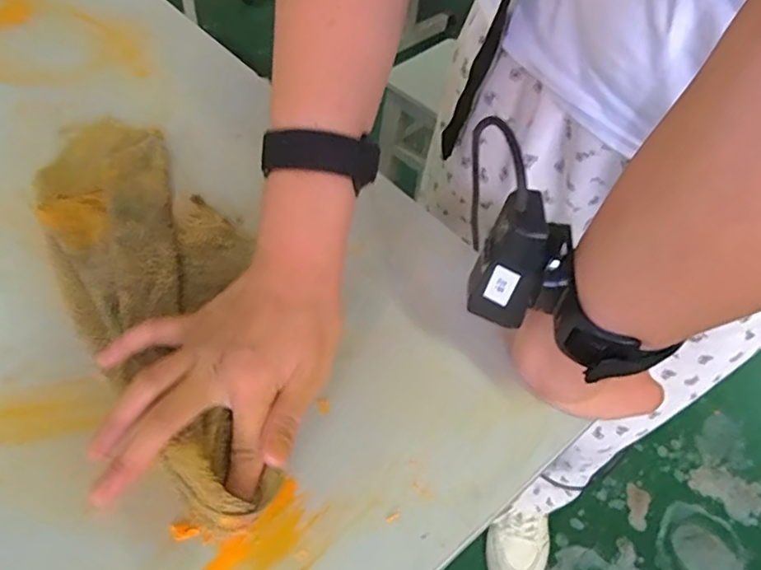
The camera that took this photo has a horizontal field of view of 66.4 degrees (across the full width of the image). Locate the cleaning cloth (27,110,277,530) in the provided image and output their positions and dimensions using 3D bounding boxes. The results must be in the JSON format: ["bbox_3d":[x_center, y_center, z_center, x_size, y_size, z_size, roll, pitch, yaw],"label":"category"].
[{"bbox_3d":[-0.153,-0.015,0.395,0.116,0.025,0.378,-20,51,-19],"label":"cleaning cloth"}]

